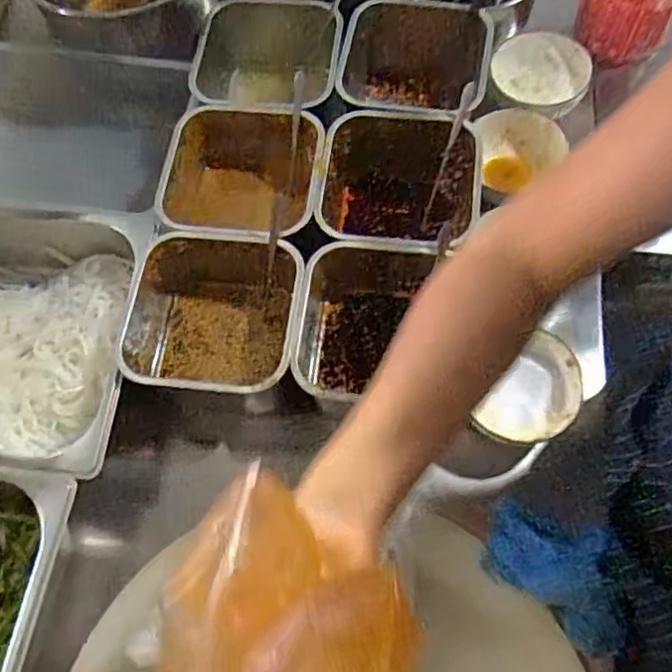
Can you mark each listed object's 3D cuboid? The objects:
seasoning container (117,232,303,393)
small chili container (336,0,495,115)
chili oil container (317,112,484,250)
[{"bbox_3d":[-0.113,-0.013,0.631,0.157,0.089,0.160,6,67,6],"label":"seasoning container"},{"bbox_3d":[0.091,-0.293,0.769,0.177,0.123,0.165,6,67,6],"label":"small chili container"},{"bbox_3d":[0.068,-0.147,0.695,0.163,0.129,0.168,7,67,6],"label":"chili oil container"}]

